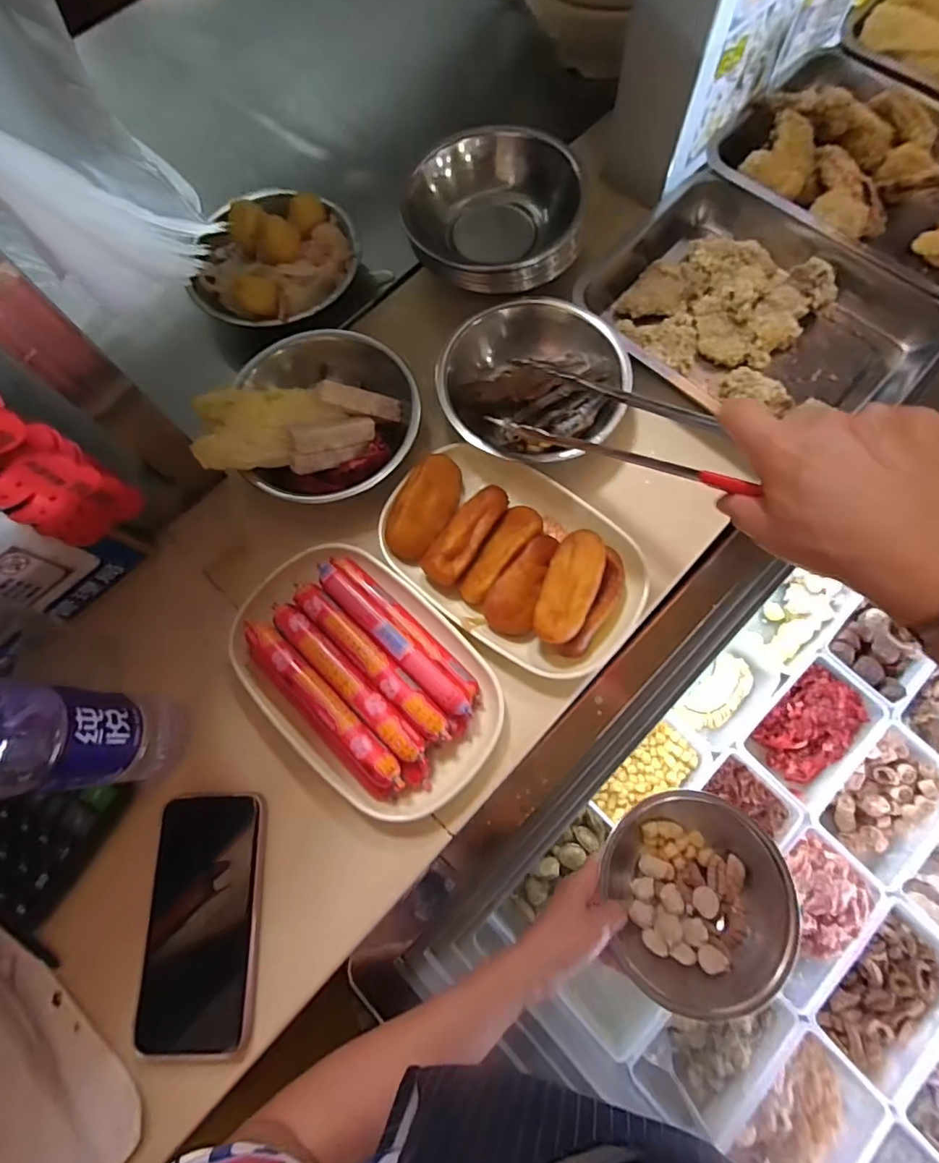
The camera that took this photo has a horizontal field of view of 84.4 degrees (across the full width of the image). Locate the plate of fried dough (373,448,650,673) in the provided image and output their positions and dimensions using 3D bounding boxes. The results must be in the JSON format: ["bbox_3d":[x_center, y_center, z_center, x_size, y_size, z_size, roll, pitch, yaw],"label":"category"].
[{"bbox_3d":[0.036,-0.025,0.407,0.210,0.045,0.132,37,78,12],"label":"plate of fried dough"}]

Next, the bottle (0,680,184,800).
[{"bbox_3d":[-0.249,0.091,0.294,0.060,0.217,0.061,3,73,3],"label":"bottle"}]

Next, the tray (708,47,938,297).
[{"bbox_3d":[0.402,-0.404,0.504,0.282,0.058,0.235,40,78,12],"label":"tray"}]

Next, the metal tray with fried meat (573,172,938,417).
[{"bbox_3d":[0.263,-0.245,0.482,0.282,0.044,0.226,41,79,12],"label":"metal tray with fried meat"}]

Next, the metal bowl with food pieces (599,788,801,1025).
[{"bbox_3d":[0.190,0.265,0.435,0.155,0.059,0.156,0,73,2],"label":"metal bowl with food pieces"}]

